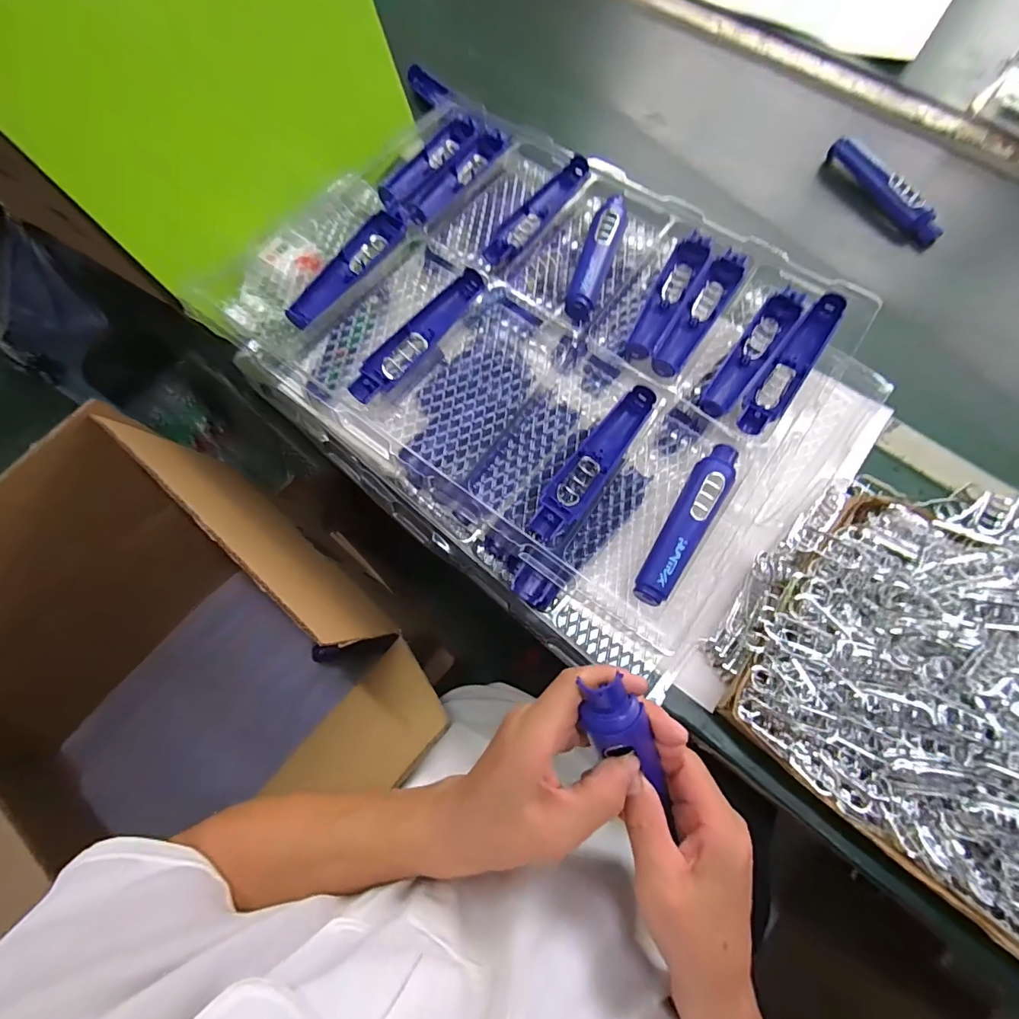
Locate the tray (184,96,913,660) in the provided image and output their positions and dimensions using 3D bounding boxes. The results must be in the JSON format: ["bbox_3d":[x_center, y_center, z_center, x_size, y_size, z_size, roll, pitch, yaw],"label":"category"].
[{"bbox_3d":[0.038,-0.192,0.488,0.589,0.056,0.450,39,78,7],"label":"tray"}]

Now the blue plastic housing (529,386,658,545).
[{"bbox_3d":[0.078,-0.046,0.441,0.034,0.017,0.176,35,78,12],"label":"blue plastic housing"}]

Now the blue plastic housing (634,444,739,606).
[{"bbox_3d":[0.167,0.009,0.434,0.036,0.030,0.176,32,77,11],"label":"blue plastic housing"}]

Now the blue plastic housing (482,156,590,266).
[{"bbox_3d":[0.030,-0.331,0.520,0.038,0.029,0.178,33,77,12],"label":"blue plastic housing"}]

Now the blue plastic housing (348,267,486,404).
[{"bbox_3d":[-0.089,-0.173,0.464,0.031,0.019,0.177,35,78,12],"label":"blue plastic housing"}]

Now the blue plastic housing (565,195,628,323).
[{"bbox_3d":[0.097,-0.281,0.507,0.035,0.032,0.179,19,75,8],"label":"blue plastic housing"}]

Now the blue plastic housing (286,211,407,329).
[{"bbox_3d":[-0.169,-0.244,0.476,0.039,0.014,0.155,36,78,12],"label":"blue plastic housing"}]

